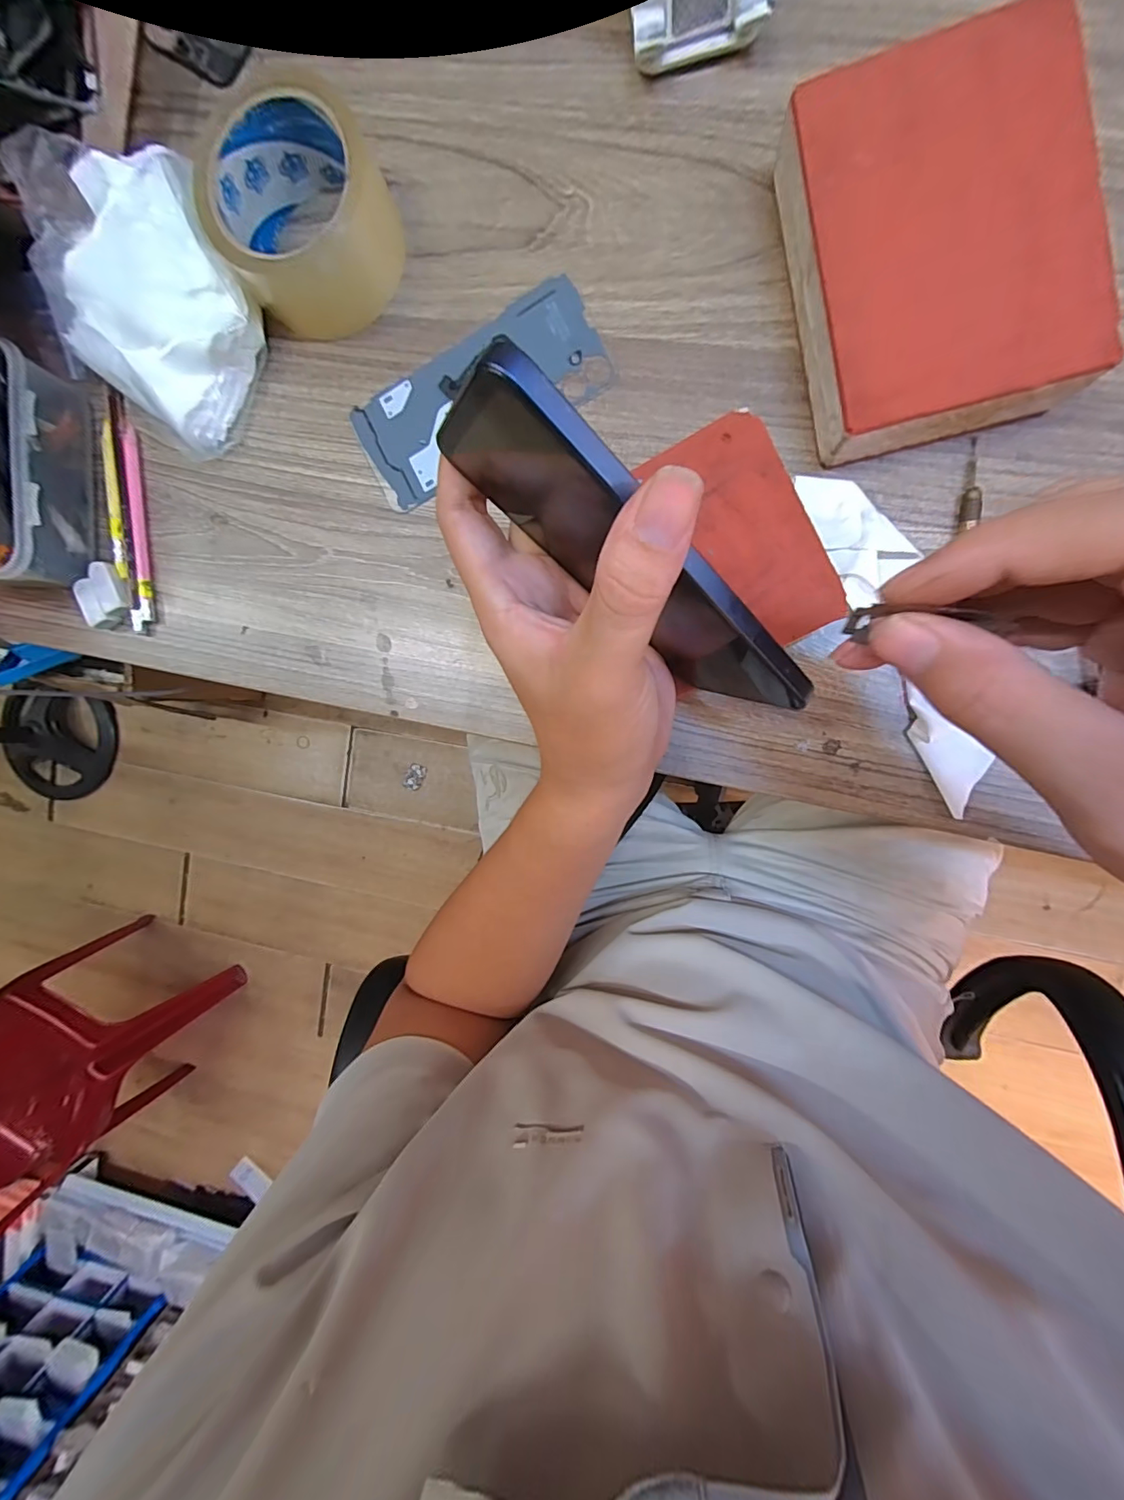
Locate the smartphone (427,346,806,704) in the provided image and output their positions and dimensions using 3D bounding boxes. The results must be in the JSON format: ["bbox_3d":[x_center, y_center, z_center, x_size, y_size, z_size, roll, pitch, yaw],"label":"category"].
[{"bbox_3d":[0.030,-0.066,0.194,0.169,0.083,0.014,35,94,-29],"label":"smartphone"}]

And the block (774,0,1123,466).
[{"bbox_3d":[0.176,-0.238,0.243,0.119,0.042,0.158,-11,93,9],"label":"block"}]

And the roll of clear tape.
[{"bbox_3d":[-0.144,-0.300,0.282,0.094,0.049,0.092,1,95,8],"label":"roll of clear tape"}]

